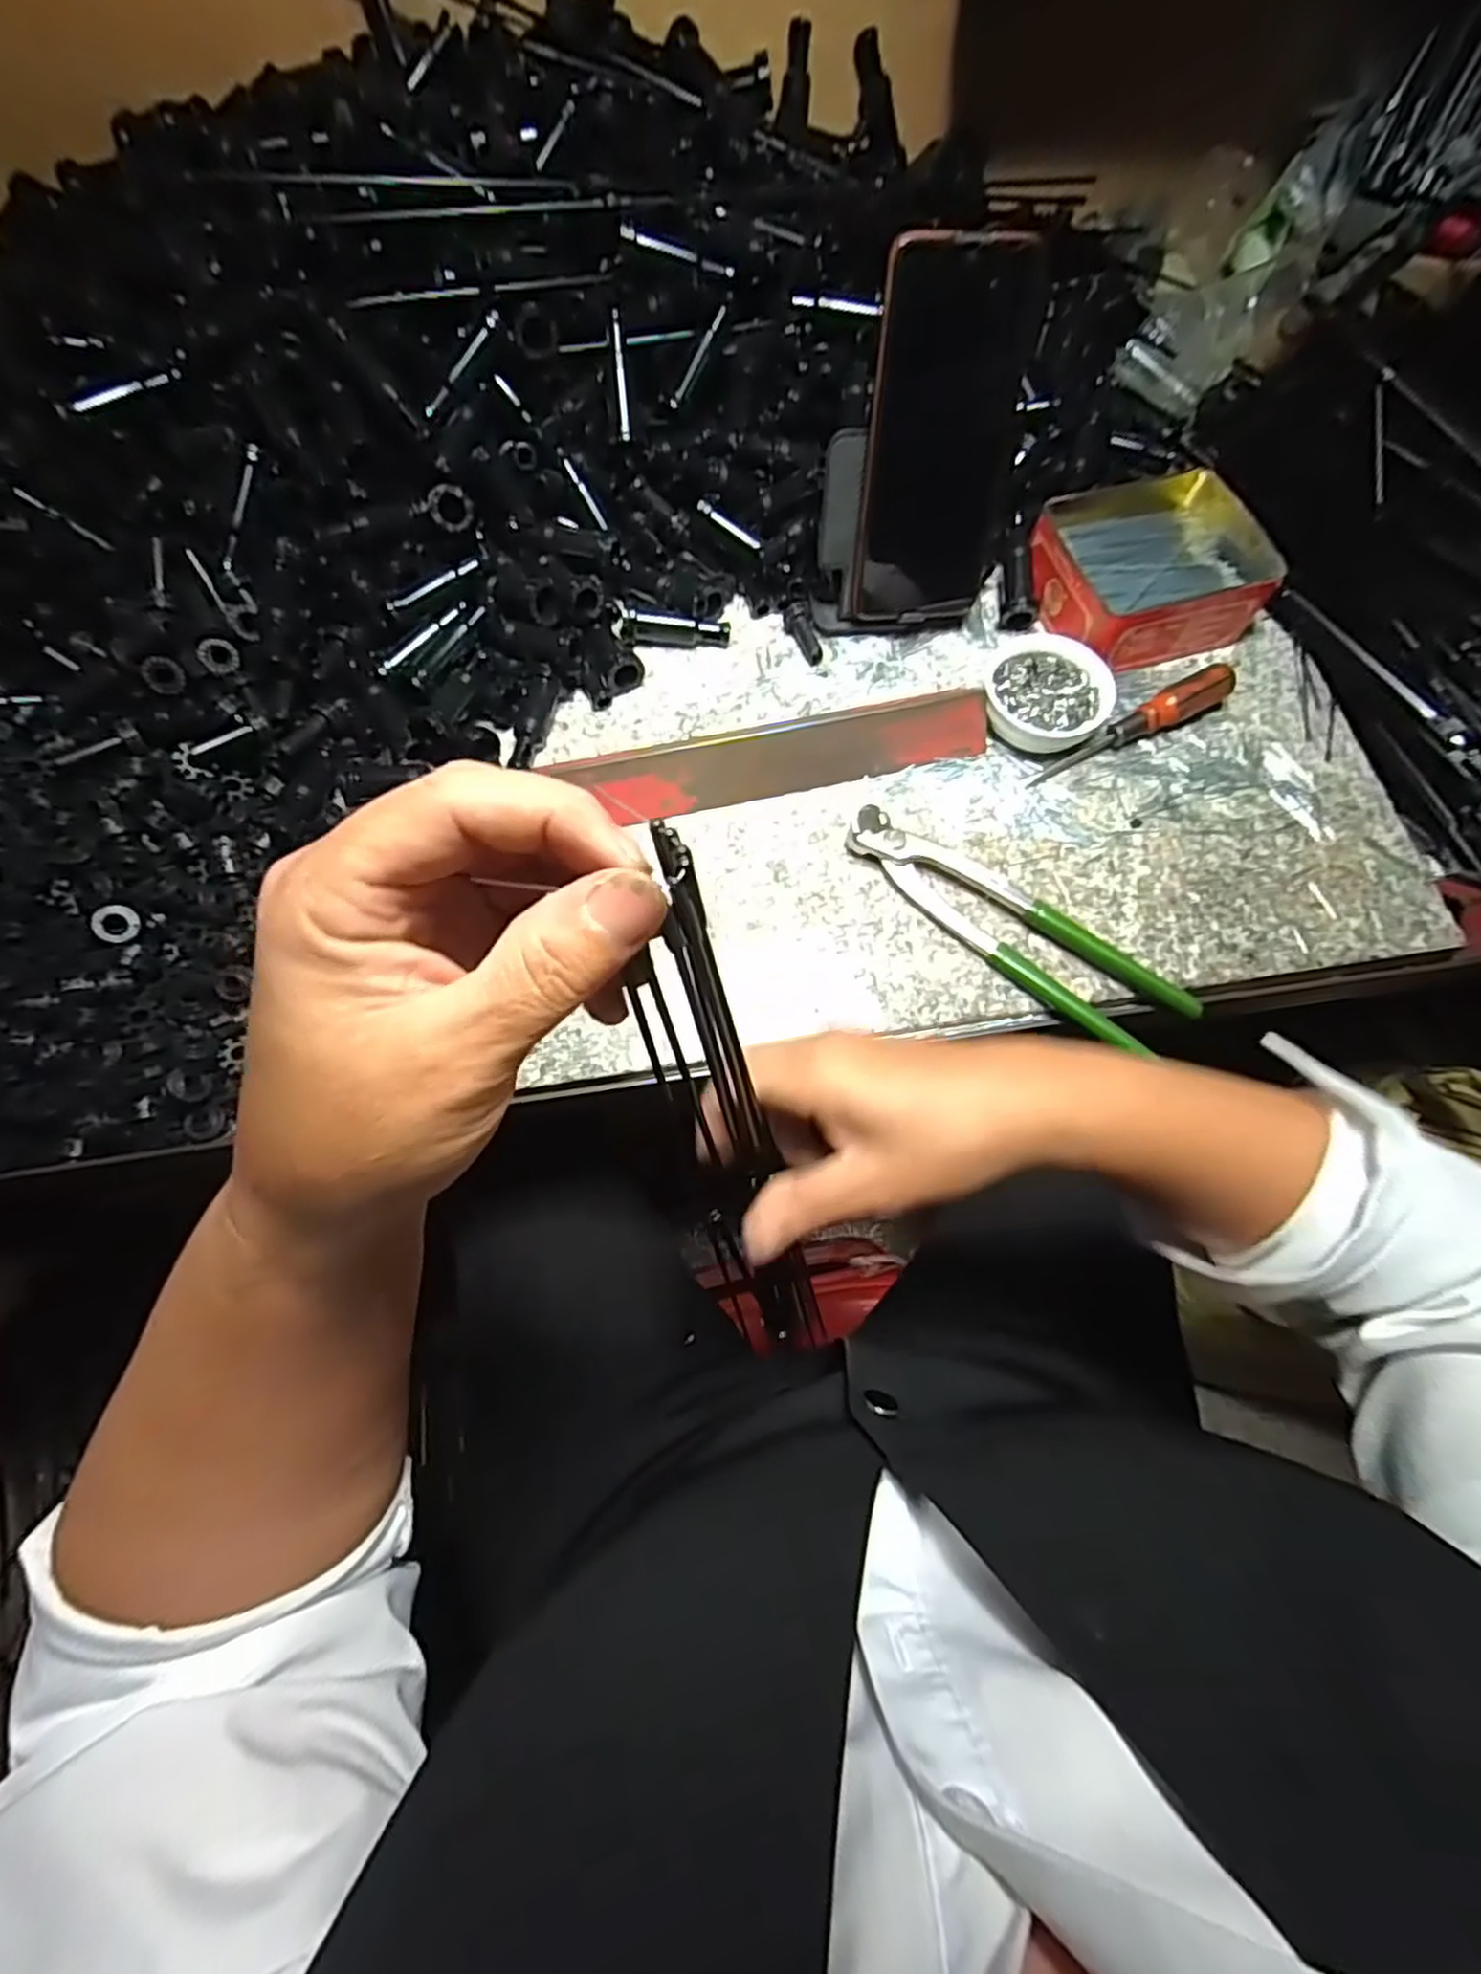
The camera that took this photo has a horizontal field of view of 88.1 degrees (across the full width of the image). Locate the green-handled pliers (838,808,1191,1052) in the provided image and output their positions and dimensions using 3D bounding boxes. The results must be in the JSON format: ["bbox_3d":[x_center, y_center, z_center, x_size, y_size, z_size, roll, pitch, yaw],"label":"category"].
[{"bbox_3d":[0.142,-0.036,0.402,0.190,0.018,0.049,41,74,14],"label":"green-handled pliers"}]

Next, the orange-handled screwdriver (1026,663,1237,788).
[{"bbox_3d":[0.233,-0.155,0.448,0.138,0.026,0.018,-27,72,-11],"label":"orange-handled screwdriver"}]

